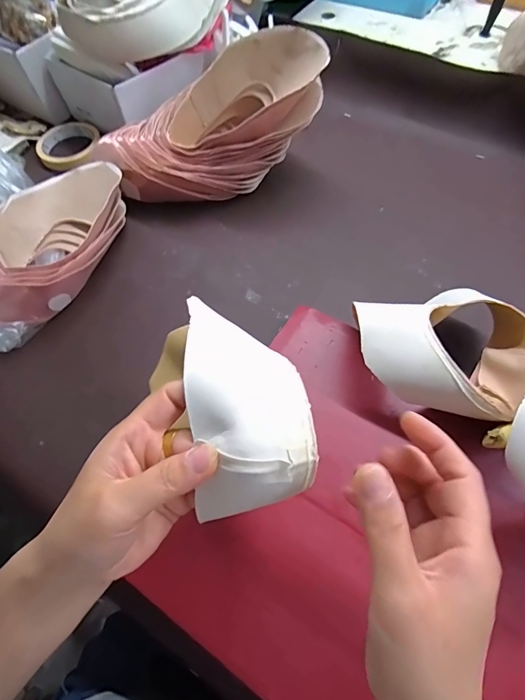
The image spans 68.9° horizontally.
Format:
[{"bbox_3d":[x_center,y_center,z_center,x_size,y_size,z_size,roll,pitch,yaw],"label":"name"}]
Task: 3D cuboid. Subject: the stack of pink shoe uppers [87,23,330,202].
[{"bbox_3d":[-0.072,-0.280,0.484,0.288,0.133,0.110,-19,64,-7],"label":"stack of pink shoe uppers"}]

